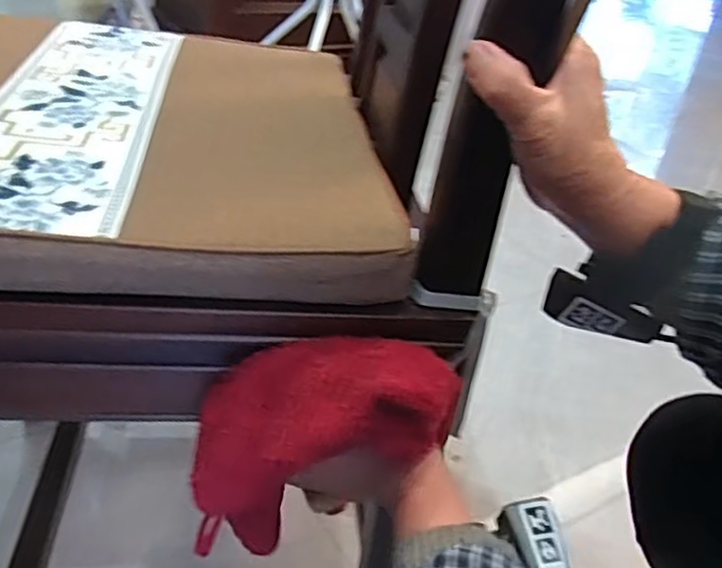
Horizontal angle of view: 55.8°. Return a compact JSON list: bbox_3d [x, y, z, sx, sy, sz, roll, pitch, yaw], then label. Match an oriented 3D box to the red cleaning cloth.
[{"bbox_3d":[-0.022,0.082,0.395,0.144,0.117,0.081,2,35,-5],"label":"red cleaning cloth"}]

